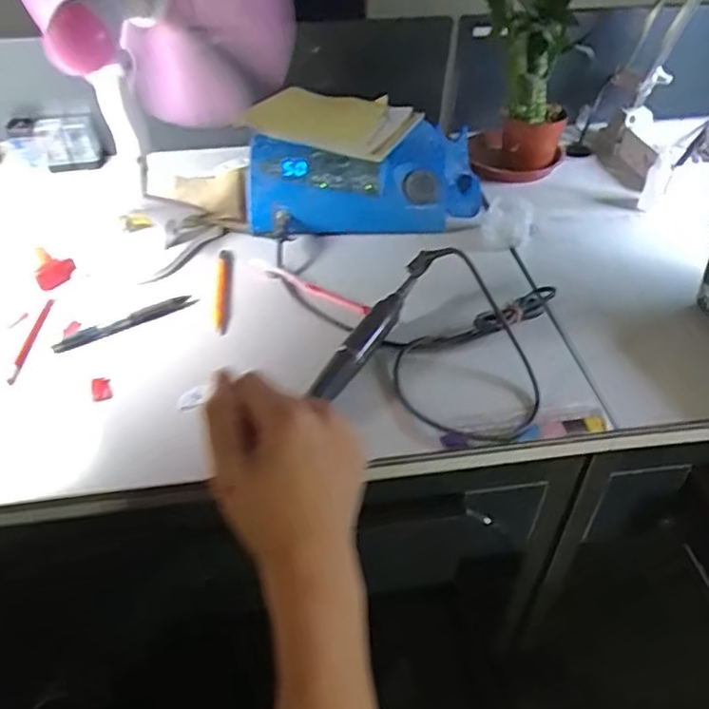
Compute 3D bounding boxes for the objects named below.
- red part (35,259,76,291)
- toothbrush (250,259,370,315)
[{"bbox_3d":[-0.307,-0.083,0.623,0.043,0.027,0.009,-16,9,10],"label":"red part"},{"bbox_3d":[-0.044,-0.069,0.593,0.127,0.014,0.011,24,46,6],"label":"toothbrush"}]

